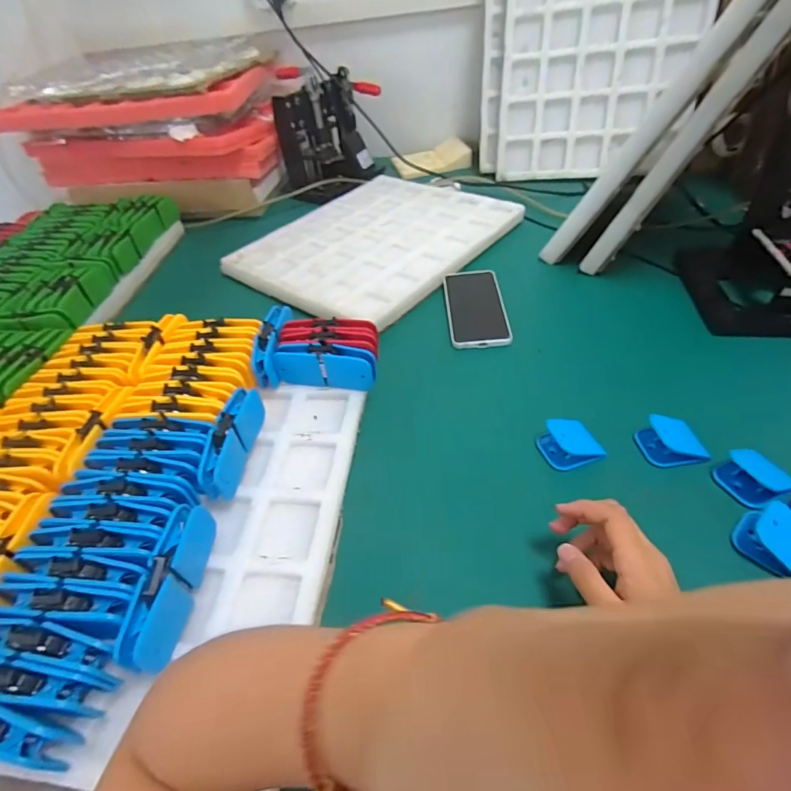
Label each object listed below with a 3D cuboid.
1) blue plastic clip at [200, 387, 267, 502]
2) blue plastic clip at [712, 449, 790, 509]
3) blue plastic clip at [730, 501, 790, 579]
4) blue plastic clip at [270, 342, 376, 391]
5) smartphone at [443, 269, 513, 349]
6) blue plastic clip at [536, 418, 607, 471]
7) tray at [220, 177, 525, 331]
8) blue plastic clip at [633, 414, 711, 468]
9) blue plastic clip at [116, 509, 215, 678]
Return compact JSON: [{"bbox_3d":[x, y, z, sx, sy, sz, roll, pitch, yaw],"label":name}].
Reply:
[{"bbox_3d":[-0.158,0.044,0.426,0.022,0.048,0.115,-1,46,7],"label":"blue plastic clip"},{"bbox_3d":[0.326,0.076,0.397,0.040,0.025,0.050,-20,47,-12],"label":"blue plastic clip"},{"bbox_3d":[0.313,0.118,0.352,0.058,0.028,0.049,33,58,33],"label":"blue plastic clip"},{"bbox_3d":[-0.079,-0.033,0.496,0.113,0.044,0.027,5,47,12],"label":"blue plastic clip"},{"bbox_3d":[0.115,-0.131,0.626,0.080,0.005,0.173,-3,46,5],"label":"smartphone"},{"bbox_3d":[0.177,0.047,0.440,0.055,0.031,0.042,-12,46,-4],"label":"blue plastic clip"},{"bbox_3d":[-0.040,-0.283,0.783,0.366,0.024,0.442,29,56,31],"label":"tray"},{"bbox_3d":[0.274,0.044,0.428,0.052,0.033,0.045,-6,46,2],"label":"blue plastic clip"},{"bbox_3d":[-0.172,0.145,0.335,0.017,0.052,0.113,-1,46,6],"label":"blue plastic clip"}]

